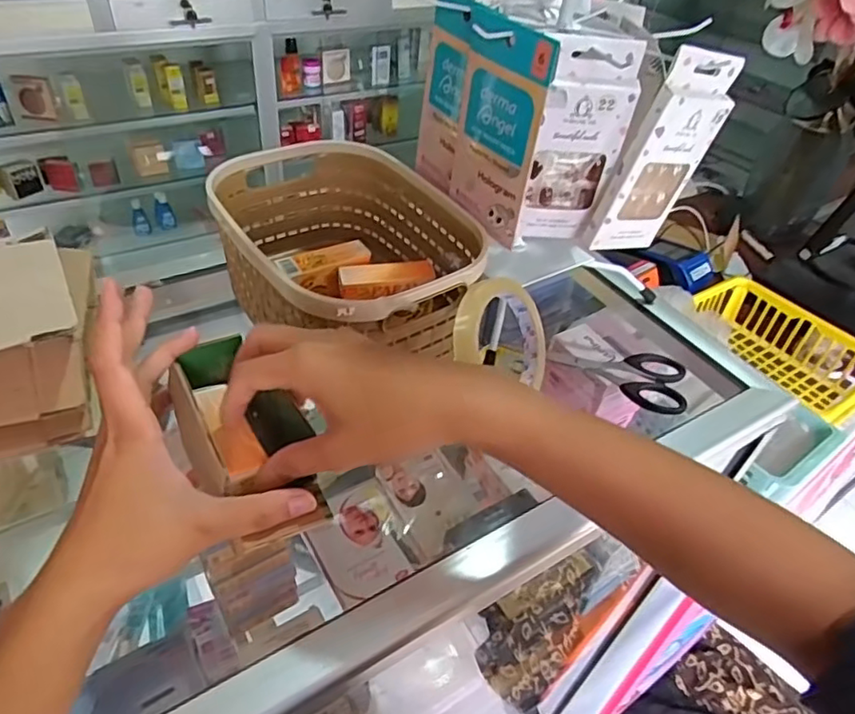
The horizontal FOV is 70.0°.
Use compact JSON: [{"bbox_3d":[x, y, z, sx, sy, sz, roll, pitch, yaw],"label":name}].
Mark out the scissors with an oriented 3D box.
[{"bbox_3d":[0.156,0.008,0.493,0.107,0.011,0.065,22,44,15],"label":"scissors"}]

